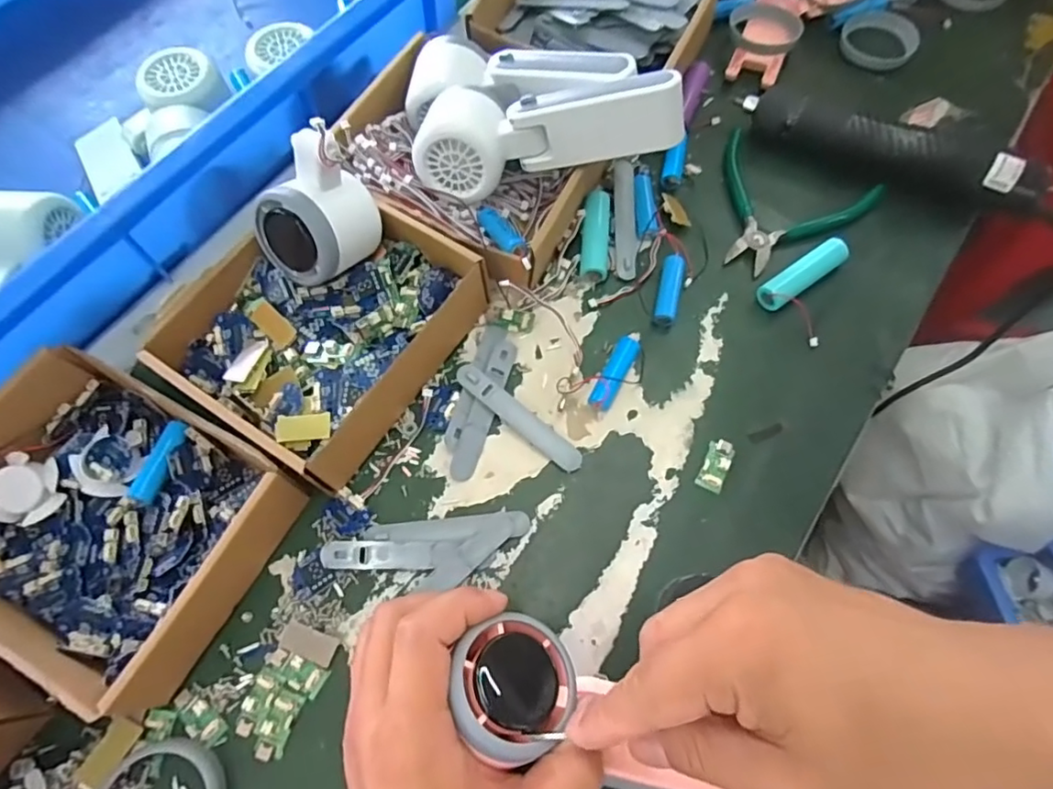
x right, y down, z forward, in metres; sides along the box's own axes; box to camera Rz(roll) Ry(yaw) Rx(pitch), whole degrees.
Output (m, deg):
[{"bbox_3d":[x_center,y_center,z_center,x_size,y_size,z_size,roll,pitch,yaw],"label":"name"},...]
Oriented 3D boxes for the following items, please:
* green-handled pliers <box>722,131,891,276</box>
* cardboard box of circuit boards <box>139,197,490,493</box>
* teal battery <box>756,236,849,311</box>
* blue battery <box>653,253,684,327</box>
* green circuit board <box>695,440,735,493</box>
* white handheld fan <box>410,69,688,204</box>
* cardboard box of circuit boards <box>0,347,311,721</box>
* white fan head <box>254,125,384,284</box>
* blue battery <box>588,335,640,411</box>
[{"bbox_3d":[0.179,-0.131,0.411,0.112,0.011,0.106,29,71,12],"label":"green-handled pliers"},{"bbox_3d":[-0.128,-0.046,0.360,0.146,0.046,0.165,31,71,13],"label":"cardboard box of circuit boards"},{"bbox_3d":[0.185,-0.081,0.387,0.066,0.020,0.020,-35,71,-13],"label":"teal battery"},{"bbox_3d":[0.096,-0.071,0.391,0.013,0.011,0.052,12,68,6],"label":"blue battery"},{"bbox_3d":[0.114,0.042,0.348,0.015,0.004,0.032,24,70,11],"label":"green circuit board"},{"bbox_3d":[0.012,-0.167,0.364,0.165,0.043,0.047,-6,70,10],"label":"white handheld fan"},{"bbox_3d":[-0.231,0.067,0.317,0.172,0.048,0.136,26,70,11],"label":"cardboard box of circuit boards"},{"bbox_3d":[-0.131,-0.113,0.348,0.061,0.082,0.053,9,38,24],"label":"white fan head"},{"bbox_3d":[0.057,-0.014,0.368,0.016,0.013,0.051,24,70,11],"label":"blue battery"}]

